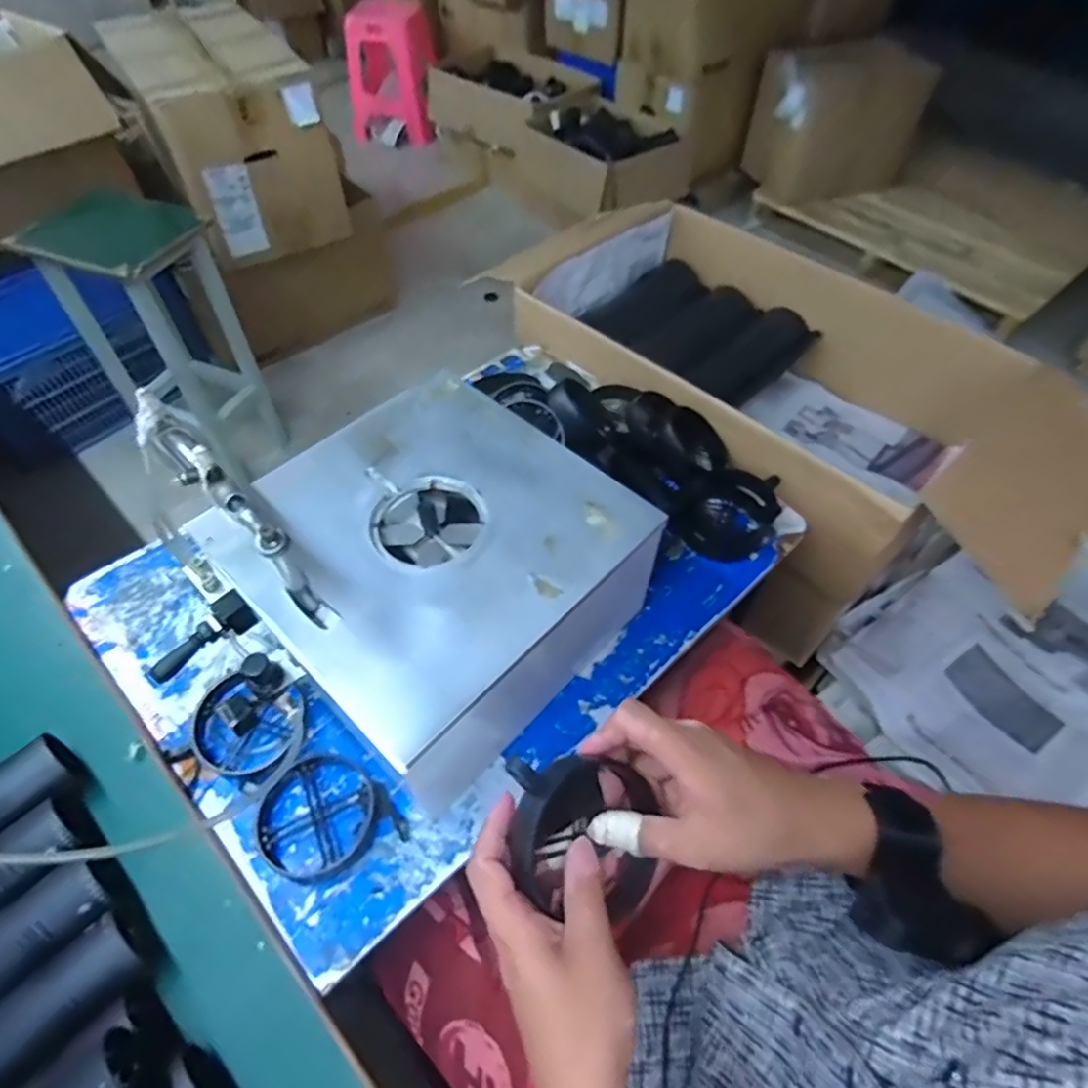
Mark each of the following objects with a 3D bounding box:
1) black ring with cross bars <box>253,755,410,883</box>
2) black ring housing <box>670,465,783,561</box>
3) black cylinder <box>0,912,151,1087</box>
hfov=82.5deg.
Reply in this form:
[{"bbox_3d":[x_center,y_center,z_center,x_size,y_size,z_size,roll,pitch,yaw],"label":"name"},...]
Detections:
[{"bbox_3d":[-0.190,0.233,0.541,0.112,0.012,0.102,1,54,-2],"label":"black ring with cross bars"},{"bbox_3d":[0.220,-0.037,0.726,0.102,0.043,0.122,29,58,17],"label":"black ring housing"},{"bbox_3d":[-0.348,0.331,0.414,0.166,0.052,0.052,-38,64,-26],"label":"black cylinder"}]

